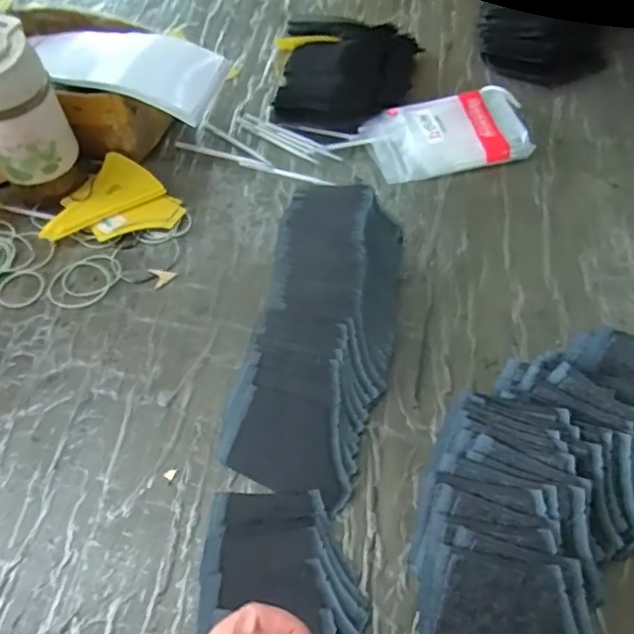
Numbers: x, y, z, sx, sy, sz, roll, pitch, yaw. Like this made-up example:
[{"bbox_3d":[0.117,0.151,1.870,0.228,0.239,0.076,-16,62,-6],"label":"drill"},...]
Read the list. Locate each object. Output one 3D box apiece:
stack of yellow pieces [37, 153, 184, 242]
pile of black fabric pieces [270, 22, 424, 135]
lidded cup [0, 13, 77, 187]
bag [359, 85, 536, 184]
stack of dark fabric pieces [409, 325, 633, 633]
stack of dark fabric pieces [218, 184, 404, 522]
[{"bbox_3d":[-0.206,-0.105,0.565,0.109,0.022,0.118,27,60,19],"label":"stack of yellow pieces"},{"bbox_3d":[0.031,-0.300,0.681,0.161,0.046,0.198,12,56,10],"label":"pile of black fabric pieces"},{"bbox_3d":[-0.283,-0.195,0.522,0.080,0.122,0.073,0,55,0],"label":"lidded cup"},{"bbox_3d":[0.143,-0.201,0.624,0.176,0.030,0.102,-14,55,-8],"label":"bag"},{"bbox_3d":[0.166,0.114,0.385,0.162,0.048,0.258,37,63,24],"label":"stack of dark fabric pieces"},{"bbox_3d":[0.006,0.010,0.475,0.112,0.045,0.266,10,68,9],"label":"stack of dark fabric pieces"}]

